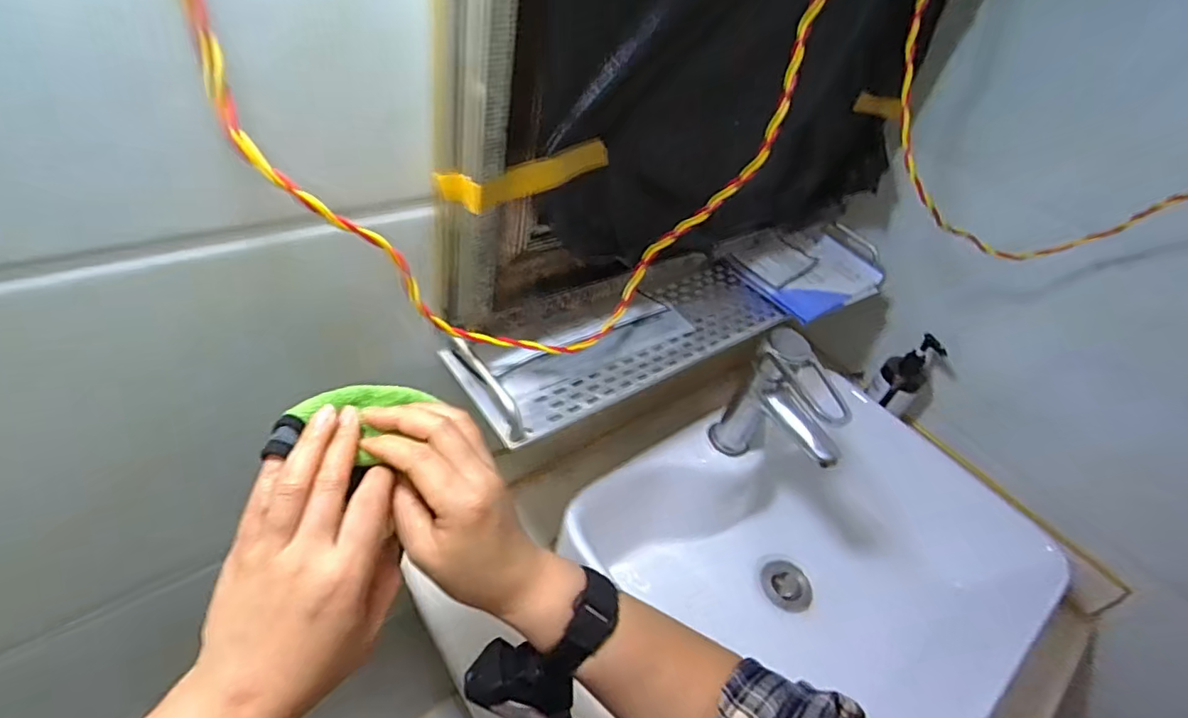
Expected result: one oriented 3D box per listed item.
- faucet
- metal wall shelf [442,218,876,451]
[{"bbox_3d":[0.198,0.060,0.572,0.070,0.156,0.126,-28,53,-24],"label":"faucet"},{"bbox_3d":[0.134,-0.068,0.609,0.596,0.053,0.113,-21,60,-34],"label":"metal wall shelf"}]

